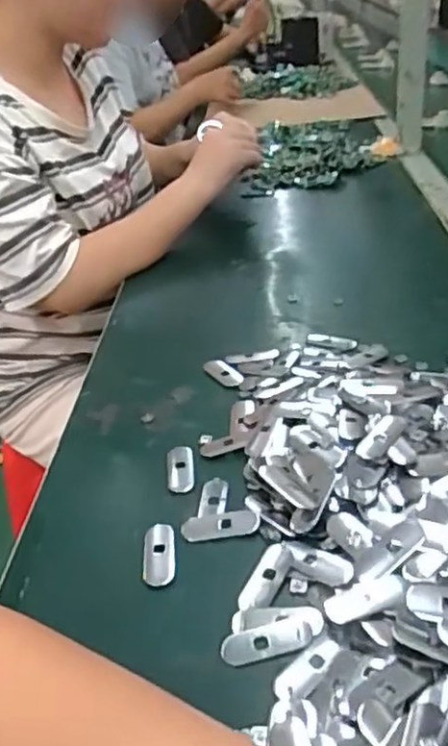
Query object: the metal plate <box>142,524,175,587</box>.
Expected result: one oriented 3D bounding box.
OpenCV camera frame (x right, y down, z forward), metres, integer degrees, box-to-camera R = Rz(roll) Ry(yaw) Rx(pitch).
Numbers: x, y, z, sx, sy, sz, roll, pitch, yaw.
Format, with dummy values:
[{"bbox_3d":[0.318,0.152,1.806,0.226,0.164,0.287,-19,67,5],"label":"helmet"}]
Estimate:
[{"bbox_3d":[-0.043,0.119,0.445,0.021,0.007,0.053,-7,32,1],"label":"metal plate"}]

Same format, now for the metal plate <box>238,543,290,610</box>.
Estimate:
[{"bbox_3d":[0.025,0.125,0.411,0.017,0.004,0.050,13,37,29],"label":"metal plate"}]

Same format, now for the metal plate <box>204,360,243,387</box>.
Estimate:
[{"bbox_3d":[0.000,-0.001,0.624,0.020,0.004,0.049,-22,35,-22],"label":"metal plate"}]

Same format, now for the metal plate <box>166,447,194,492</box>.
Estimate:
[{"bbox_3d":[-0.033,0.073,0.516,0.020,0.007,0.050,-8,32,-1],"label":"metal plate"}]

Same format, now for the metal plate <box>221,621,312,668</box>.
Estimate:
[{"bbox_3d":[0.024,0.148,0.371,0.050,0.004,0.018,-11,32,-6],"label":"metal plate"}]

